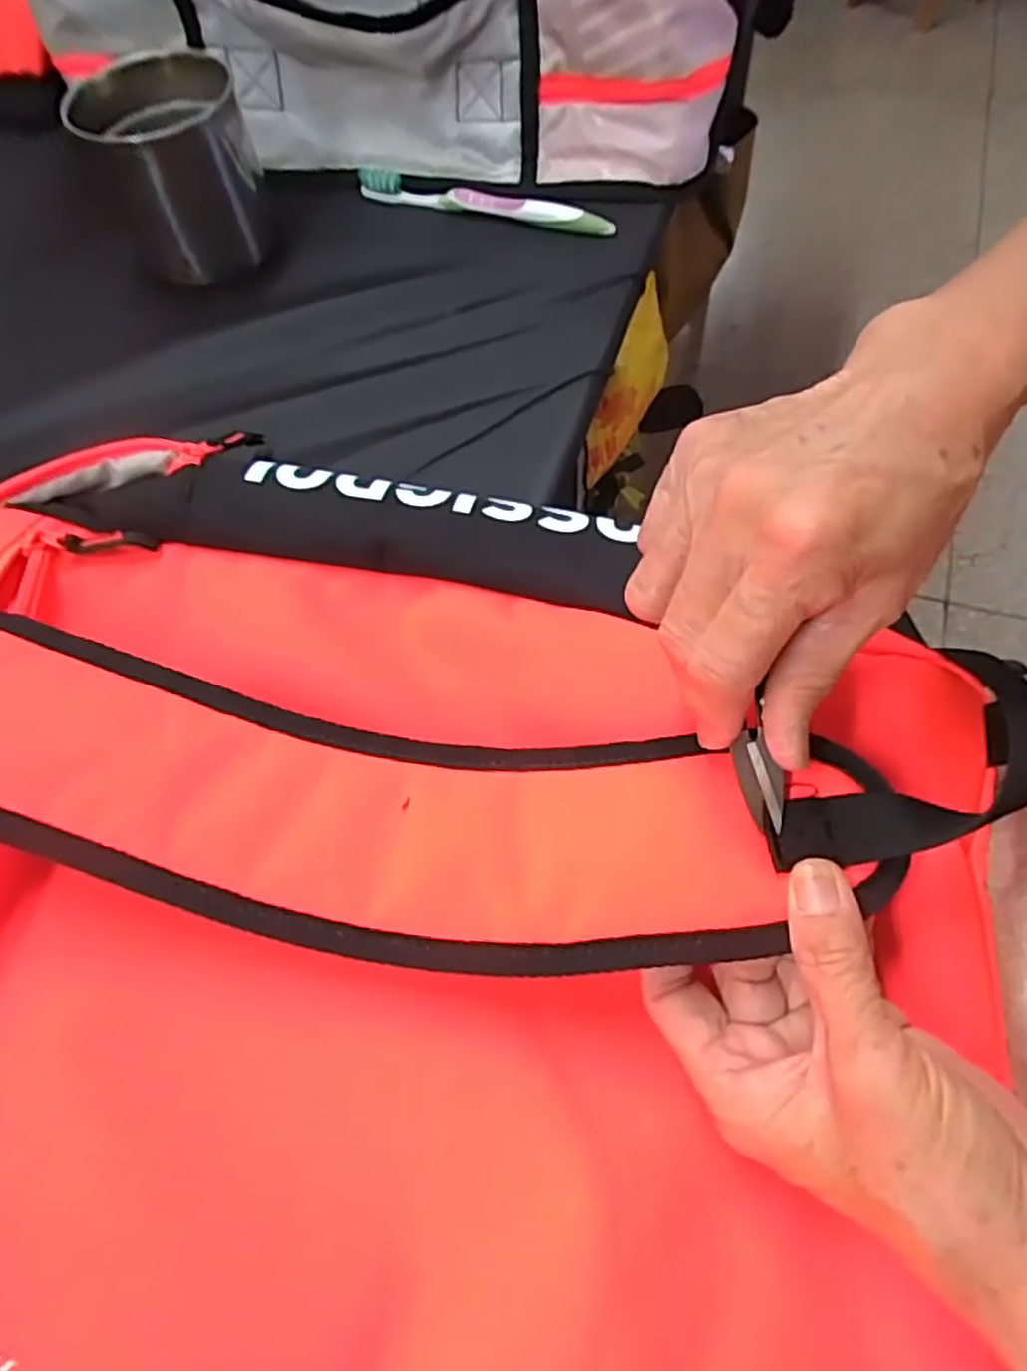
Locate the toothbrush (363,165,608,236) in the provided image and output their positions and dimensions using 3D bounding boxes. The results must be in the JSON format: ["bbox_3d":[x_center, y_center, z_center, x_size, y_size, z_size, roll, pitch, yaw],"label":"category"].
[{"bbox_3d":[-0.022,-0.336,0.509,0.187,0.017,0.023,17,64,13],"label":"toothbrush"}]

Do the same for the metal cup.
[{"bbox_3d":[-0.216,-0.334,0.480,0.094,0.097,0.094,-2,61,3],"label":"metal cup"}]

